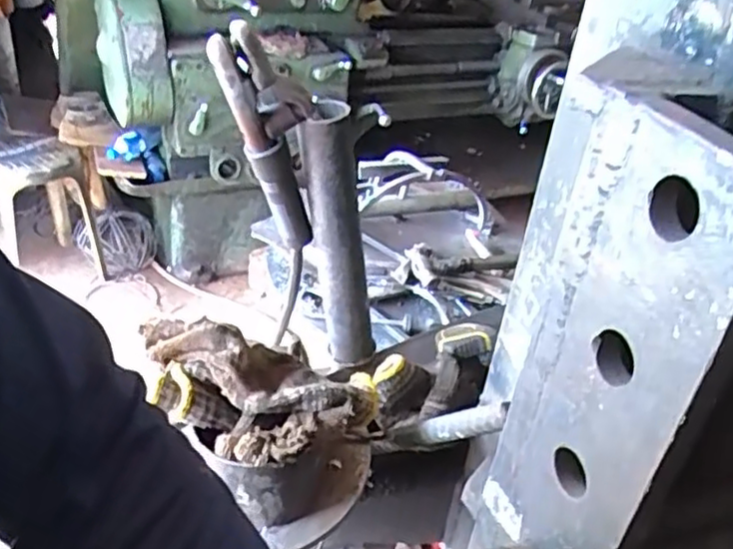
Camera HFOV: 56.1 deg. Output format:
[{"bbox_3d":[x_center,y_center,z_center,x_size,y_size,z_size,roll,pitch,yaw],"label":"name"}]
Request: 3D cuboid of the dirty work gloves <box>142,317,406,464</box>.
[{"bbox_3d":[-0.072,0.093,0.567,0.210,0.066,0.122,0,32,-11],"label":"dirty work gloves"}]

